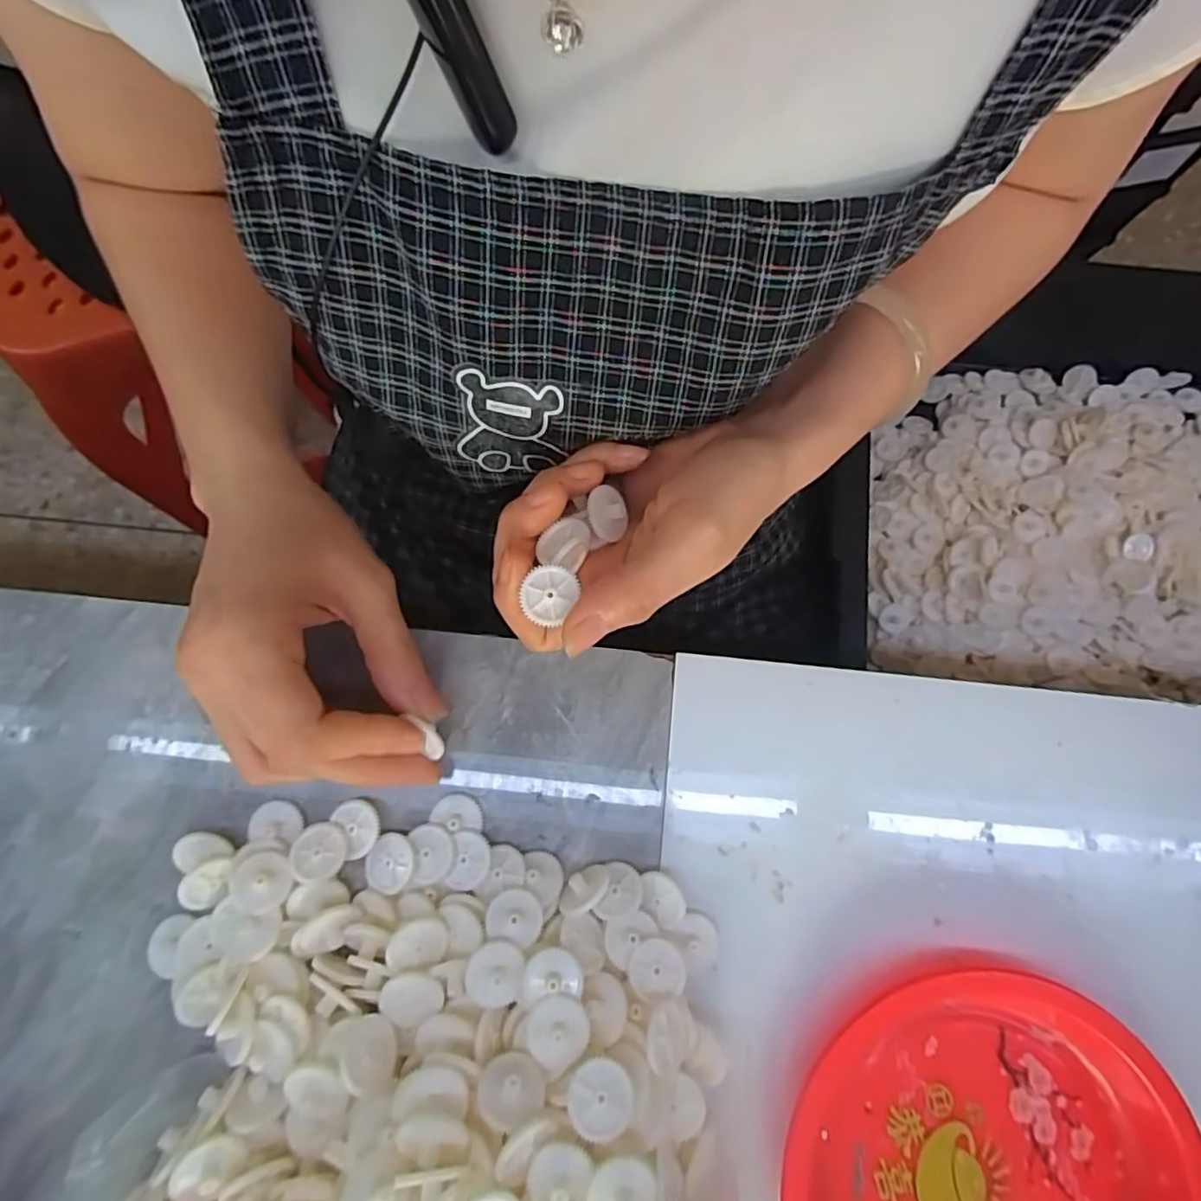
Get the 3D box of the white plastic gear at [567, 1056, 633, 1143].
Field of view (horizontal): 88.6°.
[{"bbox_3d":[0.000,0.163,0.201,0.021,0.004,0.021,5,58,-1],"label":"white plastic gear"}]

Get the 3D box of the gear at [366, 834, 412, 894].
[{"bbox_3d":[-0.083,0.104,0.243,0.019,0.004,0.022,20,80,3],"label":"gear"}]

